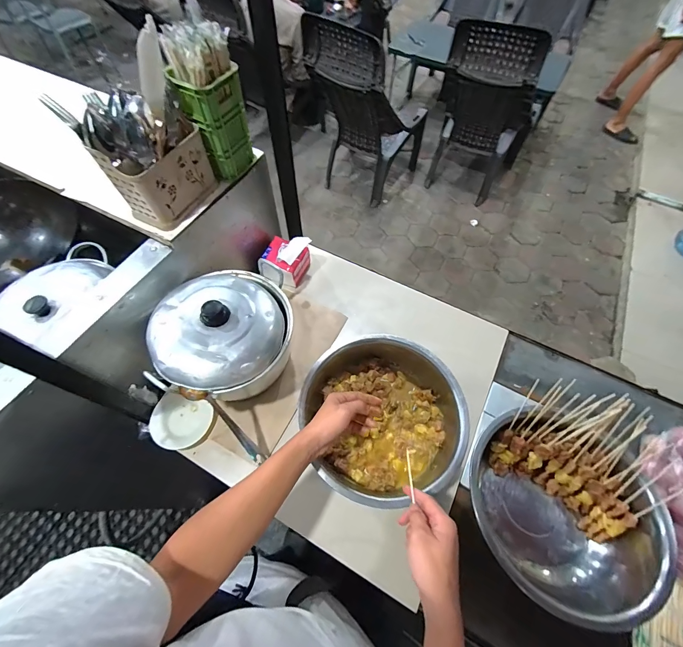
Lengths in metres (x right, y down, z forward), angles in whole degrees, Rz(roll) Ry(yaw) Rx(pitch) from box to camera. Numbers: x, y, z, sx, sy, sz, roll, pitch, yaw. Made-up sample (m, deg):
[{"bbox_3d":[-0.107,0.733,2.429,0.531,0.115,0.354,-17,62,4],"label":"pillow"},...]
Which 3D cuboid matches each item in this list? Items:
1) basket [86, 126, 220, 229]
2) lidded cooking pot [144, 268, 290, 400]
[{"bbox_3d":[-0.311,-0.266,0.560,0.077,0.121,0.153,21,63,11],"label":"basket"},{"bbox_3d":[-0.215,0.014,0.622,0.225,0.169,0.254,2,61,0],"label":"lidded cooking pot"}]

